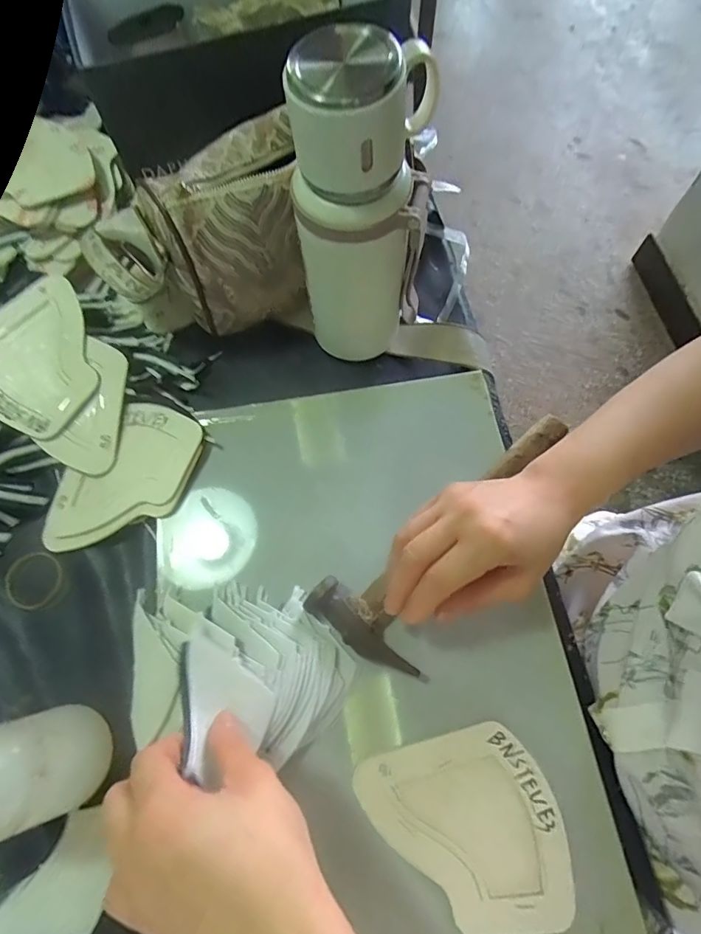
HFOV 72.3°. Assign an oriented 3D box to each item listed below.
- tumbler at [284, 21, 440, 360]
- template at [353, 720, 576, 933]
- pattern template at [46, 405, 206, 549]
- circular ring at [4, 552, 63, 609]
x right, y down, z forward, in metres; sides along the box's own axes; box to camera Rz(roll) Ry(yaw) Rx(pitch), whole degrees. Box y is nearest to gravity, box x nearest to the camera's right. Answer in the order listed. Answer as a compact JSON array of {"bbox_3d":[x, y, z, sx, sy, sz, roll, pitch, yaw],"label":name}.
[{"bbox_3d":[0.004,-0.171,0.356,0.082,0.235,0.063,1,68,1],"label":"tumbler"},{"bbox_3d":[0.073,0.229,0.299,0.112,0.004,0.109,-16,68,-5],"label":"template"},{"bbox_3d":[-0.188,0.013,0.398,0.094,0.005,0.147,39,83,20],"label":"pattern template"},{"bbox_3d":[-0.257,0.091,0.389,0.046,0.004,0.045,-1,74,2],"label":"circular ring"}]

